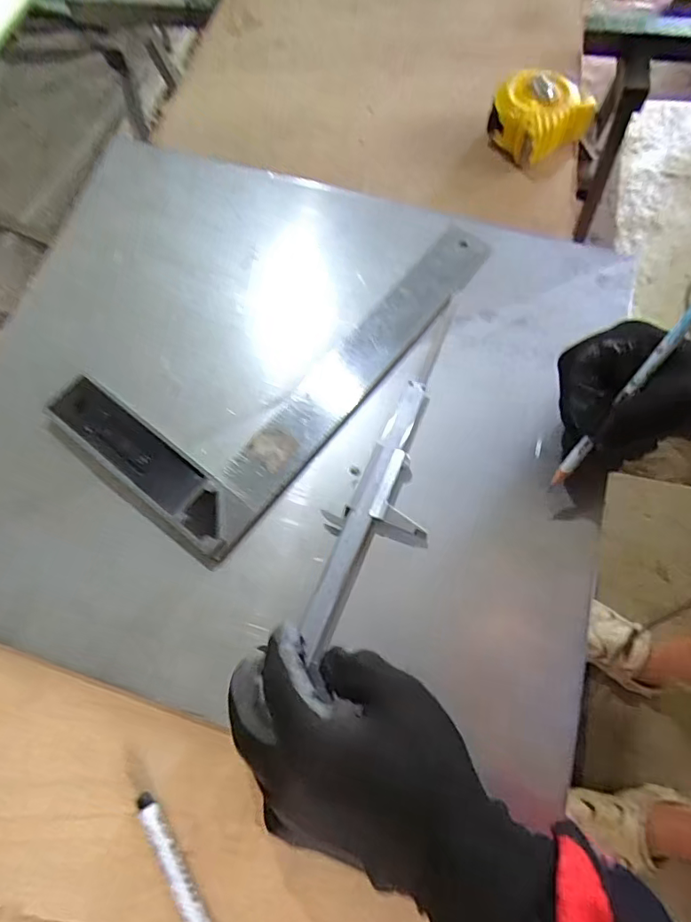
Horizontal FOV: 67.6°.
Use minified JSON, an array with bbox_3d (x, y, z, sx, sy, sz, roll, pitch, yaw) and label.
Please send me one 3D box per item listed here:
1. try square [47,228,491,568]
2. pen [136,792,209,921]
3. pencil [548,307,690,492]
[{"bbox_3d":[-0.054,-0.103,0.423,0.180,0.023,0.339,37,75,17],"label":"try square"},{"bbox_3d":[-0.082,0.252,0.287,0.013,0.012,0.134,-35,70,-10],"label":"pen"},{"bbox_3d":[0.176,-0.046,0.315,0.008,0.009,0.158,38,113,18],"label":"pencil"}]

